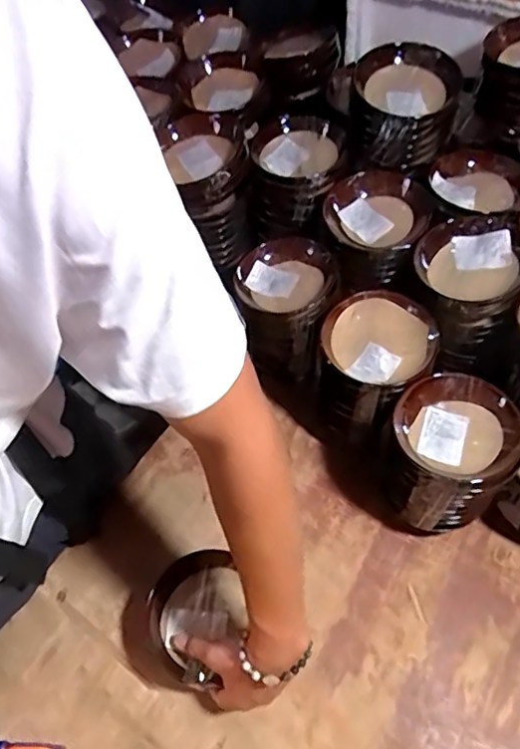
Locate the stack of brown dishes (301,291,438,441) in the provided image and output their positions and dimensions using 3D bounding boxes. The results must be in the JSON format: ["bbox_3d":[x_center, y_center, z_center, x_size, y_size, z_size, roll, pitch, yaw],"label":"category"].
[{"bbox_3d":[0.150,-0.002,0.771,0.138,0.164,0.147,29,62,21],"label":"stack of brown dishes"}]

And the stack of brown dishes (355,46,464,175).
[{"bbox_3d":[0.192,-0.362,0.776,0.127,0.113,0.130,29,62,21],"label":"stack of brown dishes"}]

